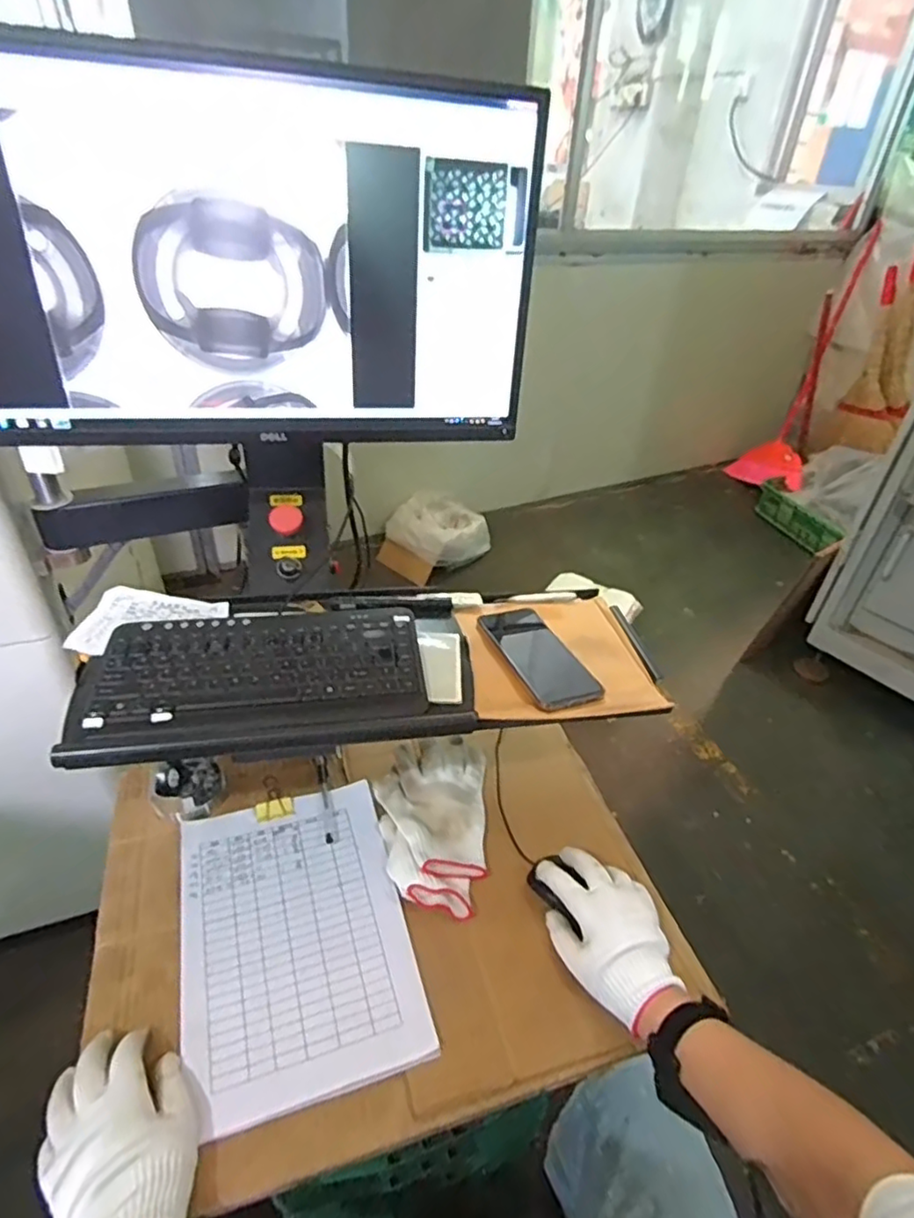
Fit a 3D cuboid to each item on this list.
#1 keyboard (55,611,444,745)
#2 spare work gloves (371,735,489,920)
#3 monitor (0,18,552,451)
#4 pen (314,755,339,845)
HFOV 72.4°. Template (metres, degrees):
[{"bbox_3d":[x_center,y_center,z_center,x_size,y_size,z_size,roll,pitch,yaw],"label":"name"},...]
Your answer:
[{"bbox_3d":[-0.198,0.059,0.635,0.326,0.017,0.162,-4,37,-10],"label":"keyboard"},{"bbox_3d":[-0.029,0.237,0.715,0.122,0.030,0.223,3,36,-2],"label":"spare work gloves"},{"bbox_3d":[-0.192,-0.323,0.605,0.551,0.314,0.050,-5,37,-12],"label":"monitor"},{"bbox_3d":[-0.156,0.222,0.741,0.014,0.009,0.122,-8,38,-15],"label":"pen"}]

